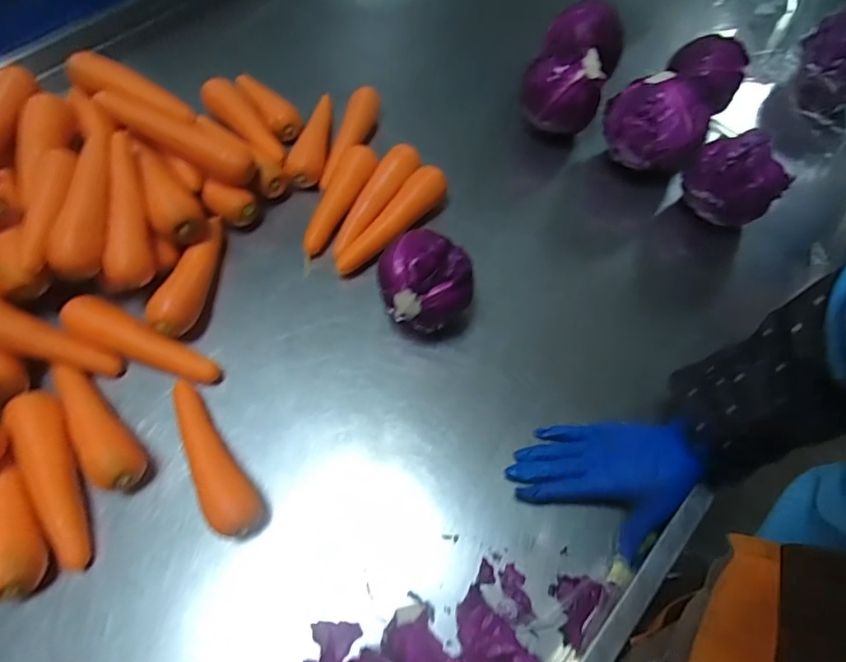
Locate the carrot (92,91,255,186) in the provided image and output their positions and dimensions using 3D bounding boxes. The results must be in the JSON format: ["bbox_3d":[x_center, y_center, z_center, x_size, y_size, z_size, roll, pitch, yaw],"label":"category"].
[{"bbox_3d":[-0.316,-0.250,0.628,0.205,0.035,0.052,25,63,-6],"label":"carrot"}]

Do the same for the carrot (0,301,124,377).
[{"bbox_3d":[-0.417,0.007,0.530,0.169,0.030,0.040,27,60,-22],"label":"carrot"}]

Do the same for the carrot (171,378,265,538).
[{"bbox_3d":[-0.222,0.125,0.504,0.042,0.038,0.182,-33,66,-16],"label":"carrot"}]

